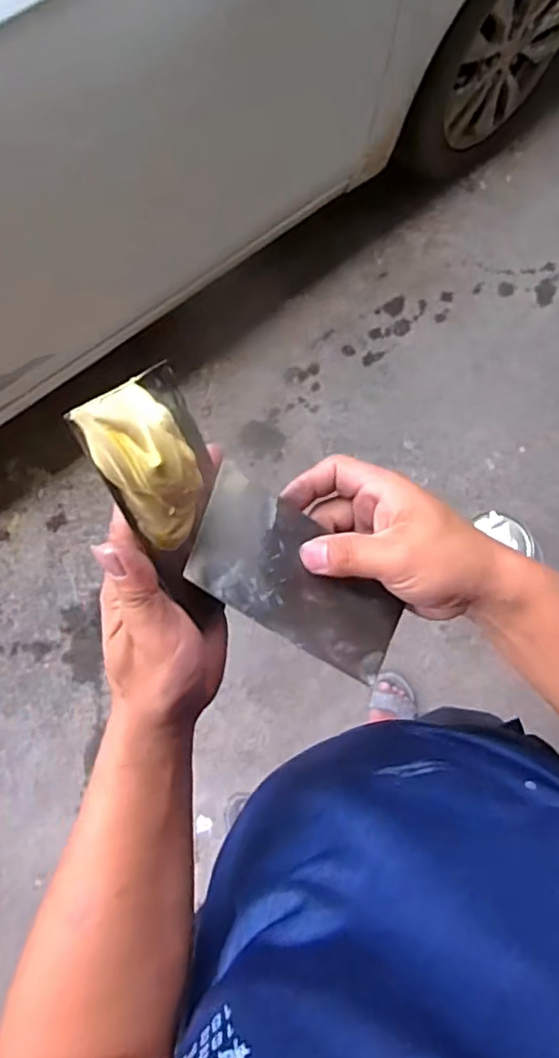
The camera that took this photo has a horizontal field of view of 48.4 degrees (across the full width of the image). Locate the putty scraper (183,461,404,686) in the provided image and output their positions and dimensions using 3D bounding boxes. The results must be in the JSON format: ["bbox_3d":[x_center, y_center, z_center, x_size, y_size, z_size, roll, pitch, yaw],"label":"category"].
[{"bbox_3d":[0.012,0.027,0.358,0.130,0.006,0.070,31,65,-12],"label":"putty scraper"}]

